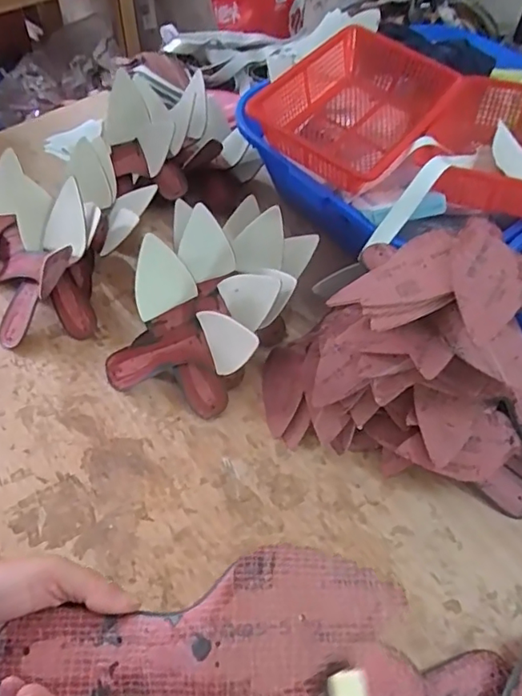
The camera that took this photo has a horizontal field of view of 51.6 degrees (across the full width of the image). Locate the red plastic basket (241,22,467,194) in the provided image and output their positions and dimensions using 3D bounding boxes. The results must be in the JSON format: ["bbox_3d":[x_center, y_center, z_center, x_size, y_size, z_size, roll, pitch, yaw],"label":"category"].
[{"bbox_3d":[0.165,-0.371,0.878,0.228,0.123,0.324,33,58,19],"label":"red plastic basket"}]

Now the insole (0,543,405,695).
[{"bbox_3d":[-0.034,0.173,0.316,0.234,0.050,0.079,-10,54,0],"label":"insole"}]

